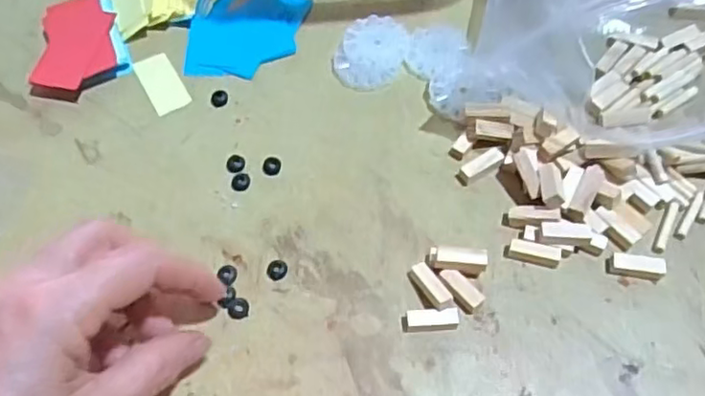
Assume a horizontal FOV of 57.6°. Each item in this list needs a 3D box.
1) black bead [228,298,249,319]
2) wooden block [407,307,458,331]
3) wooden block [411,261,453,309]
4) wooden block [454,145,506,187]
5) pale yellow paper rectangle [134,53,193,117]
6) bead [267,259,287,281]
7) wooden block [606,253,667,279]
[{"bbox_3d":[-0.055,0.054,0.311,0.010,0.004,0.010,0,60,1],"label":"black bead"},{"bbox_3d":[0.038,0.058,0.304,0.024,0.008,0.009,1,61,1],"label":"wooden block"},{"bbox_3d":[0.038,0.042,0.309,0.009,0.005,0.026,-25,50,-12],"label":"wooden block"},{"bbox_3d":[0.070,-0.017,0.348,0.028,0.008,0.010,-27,63,-13],"label":"wooden block"},{"bbox_3d":[-0.115,-0.070,0.384,0.020,0.004,0.046,-27,64,-14],"label":"pale yellow paper rectangle"},{"bbox_3d":[-0.038,0.036,0.322,0.010,0.004,0.011,0,60,1],"label":"bead"},{"bbox_3d":[0.140,0.033,0.317,0.026,0.008,0.010,9,61,6],"label":"wooden block"}]

